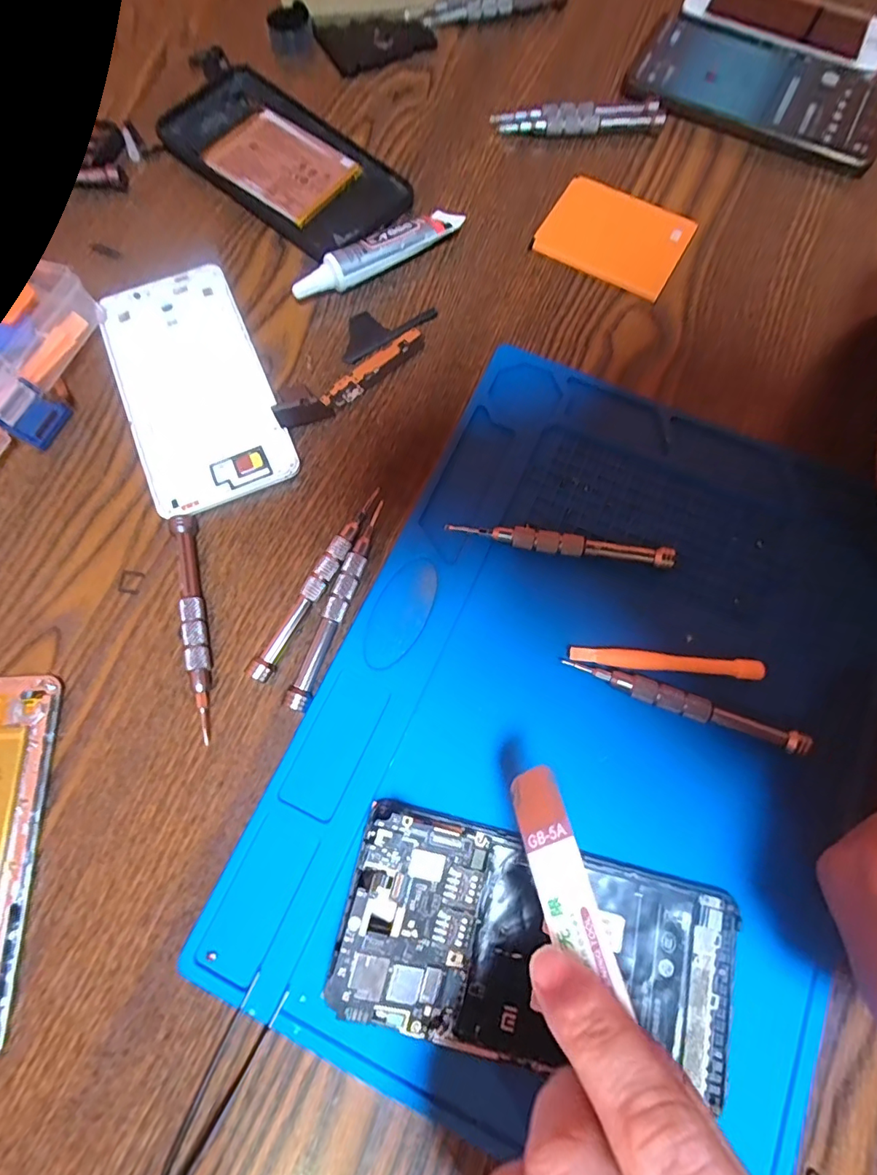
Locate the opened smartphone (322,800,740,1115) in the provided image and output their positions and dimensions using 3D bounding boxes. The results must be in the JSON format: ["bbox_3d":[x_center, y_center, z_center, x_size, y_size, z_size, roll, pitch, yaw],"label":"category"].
[{"bbox_3d":[0.038,0.136,0.189,0.147,0.013,0.071,14,73,-1],"label":"opened smartphone"}]

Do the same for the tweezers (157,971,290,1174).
[{"bbox_3d":[-0.091,0.199,0.178,0.014,0.006,0.114,28,76,8],"label":"tweezers"}]

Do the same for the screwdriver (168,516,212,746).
[{"bbox_3d":[-0.110,0.016,0.227,0.010,0.010,0.102,-14,74,-4],"label":"screwdriver"}]

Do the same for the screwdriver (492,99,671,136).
[{"bbox_3d":[0.088,-0.298,0.317,0.104,0.013,0.016,-2,74,-1],"label":"screwdriver"}]

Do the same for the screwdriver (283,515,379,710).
[{"bbox_3d":[-0.046,0.007,0.229,0.011,0.011,0.099,19,75,5],"label":"screwdriver"}]

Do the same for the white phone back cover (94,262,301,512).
[{"bbox_3d":[-0.130,-0.109,0.265,0.072,0.007,0.146,-23,75,-6],"label":"white phone back cover"}]

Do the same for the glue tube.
[{"bbox_3d":[-0.033,-0.187,0.282,0.102,0.018,0.022,-37,77,-10],"label":"glue tube"}]

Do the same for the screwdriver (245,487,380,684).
[{"bbox_3d":[-0.054,-0.003,0.232,0.009,0.012,0.101,27,76,7],"label":"screwdriver"}]

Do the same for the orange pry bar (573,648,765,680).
[{"bbox_3d":[0.100,0.033,0.222,0.083,0.005,0.009,5,74,1],"label":"orange pry bar"}]

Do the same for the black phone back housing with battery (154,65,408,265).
[{"bbox_3d":[-0.096,-0.262,0.307,0.154,0.011,0.076,40,78,10],"label":"black phone back housing with battery"}]

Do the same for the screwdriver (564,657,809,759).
[{"bbox_3d":[0.105,0.049,0.215,0.101,0.007,0.011,20,75,5],"label":"screwdriver"}]

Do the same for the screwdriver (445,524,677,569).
[{"bbox_3d":[0.057,-0.021,0.237,0.104,0.010,0.010,9,74,2],"label":"screwdriver"}]

